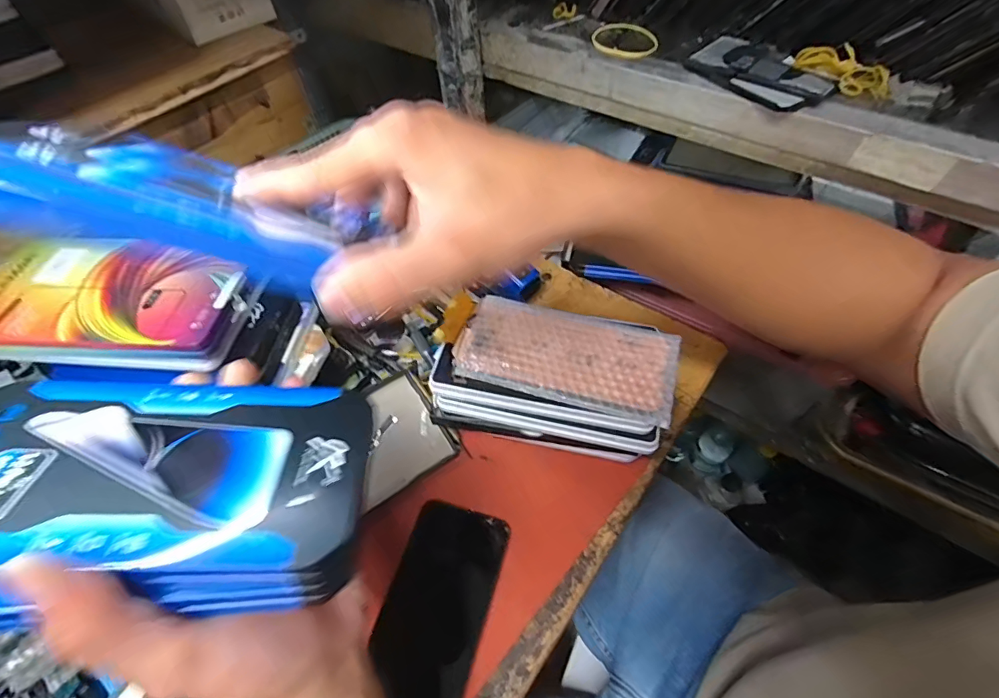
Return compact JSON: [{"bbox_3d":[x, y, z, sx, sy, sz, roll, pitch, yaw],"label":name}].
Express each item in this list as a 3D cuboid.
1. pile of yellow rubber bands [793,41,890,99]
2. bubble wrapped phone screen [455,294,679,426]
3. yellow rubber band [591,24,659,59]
[{"bbox_3d":[0.229,-0.186,0.314,0.061,0.021,0.011,35,63,25],"label":"pile of yellow rubber bands"},{"bbox_3d":[0.055,0.001,0.384,0.170,0.007,0.086,13,56,13],"label":"bubble wrapped phone screen"},{"bbox_3d":[0.099,-0.248,0.381,0.056,0.006,0.049,19,58,16],"label":"yellow rubber band"}]

